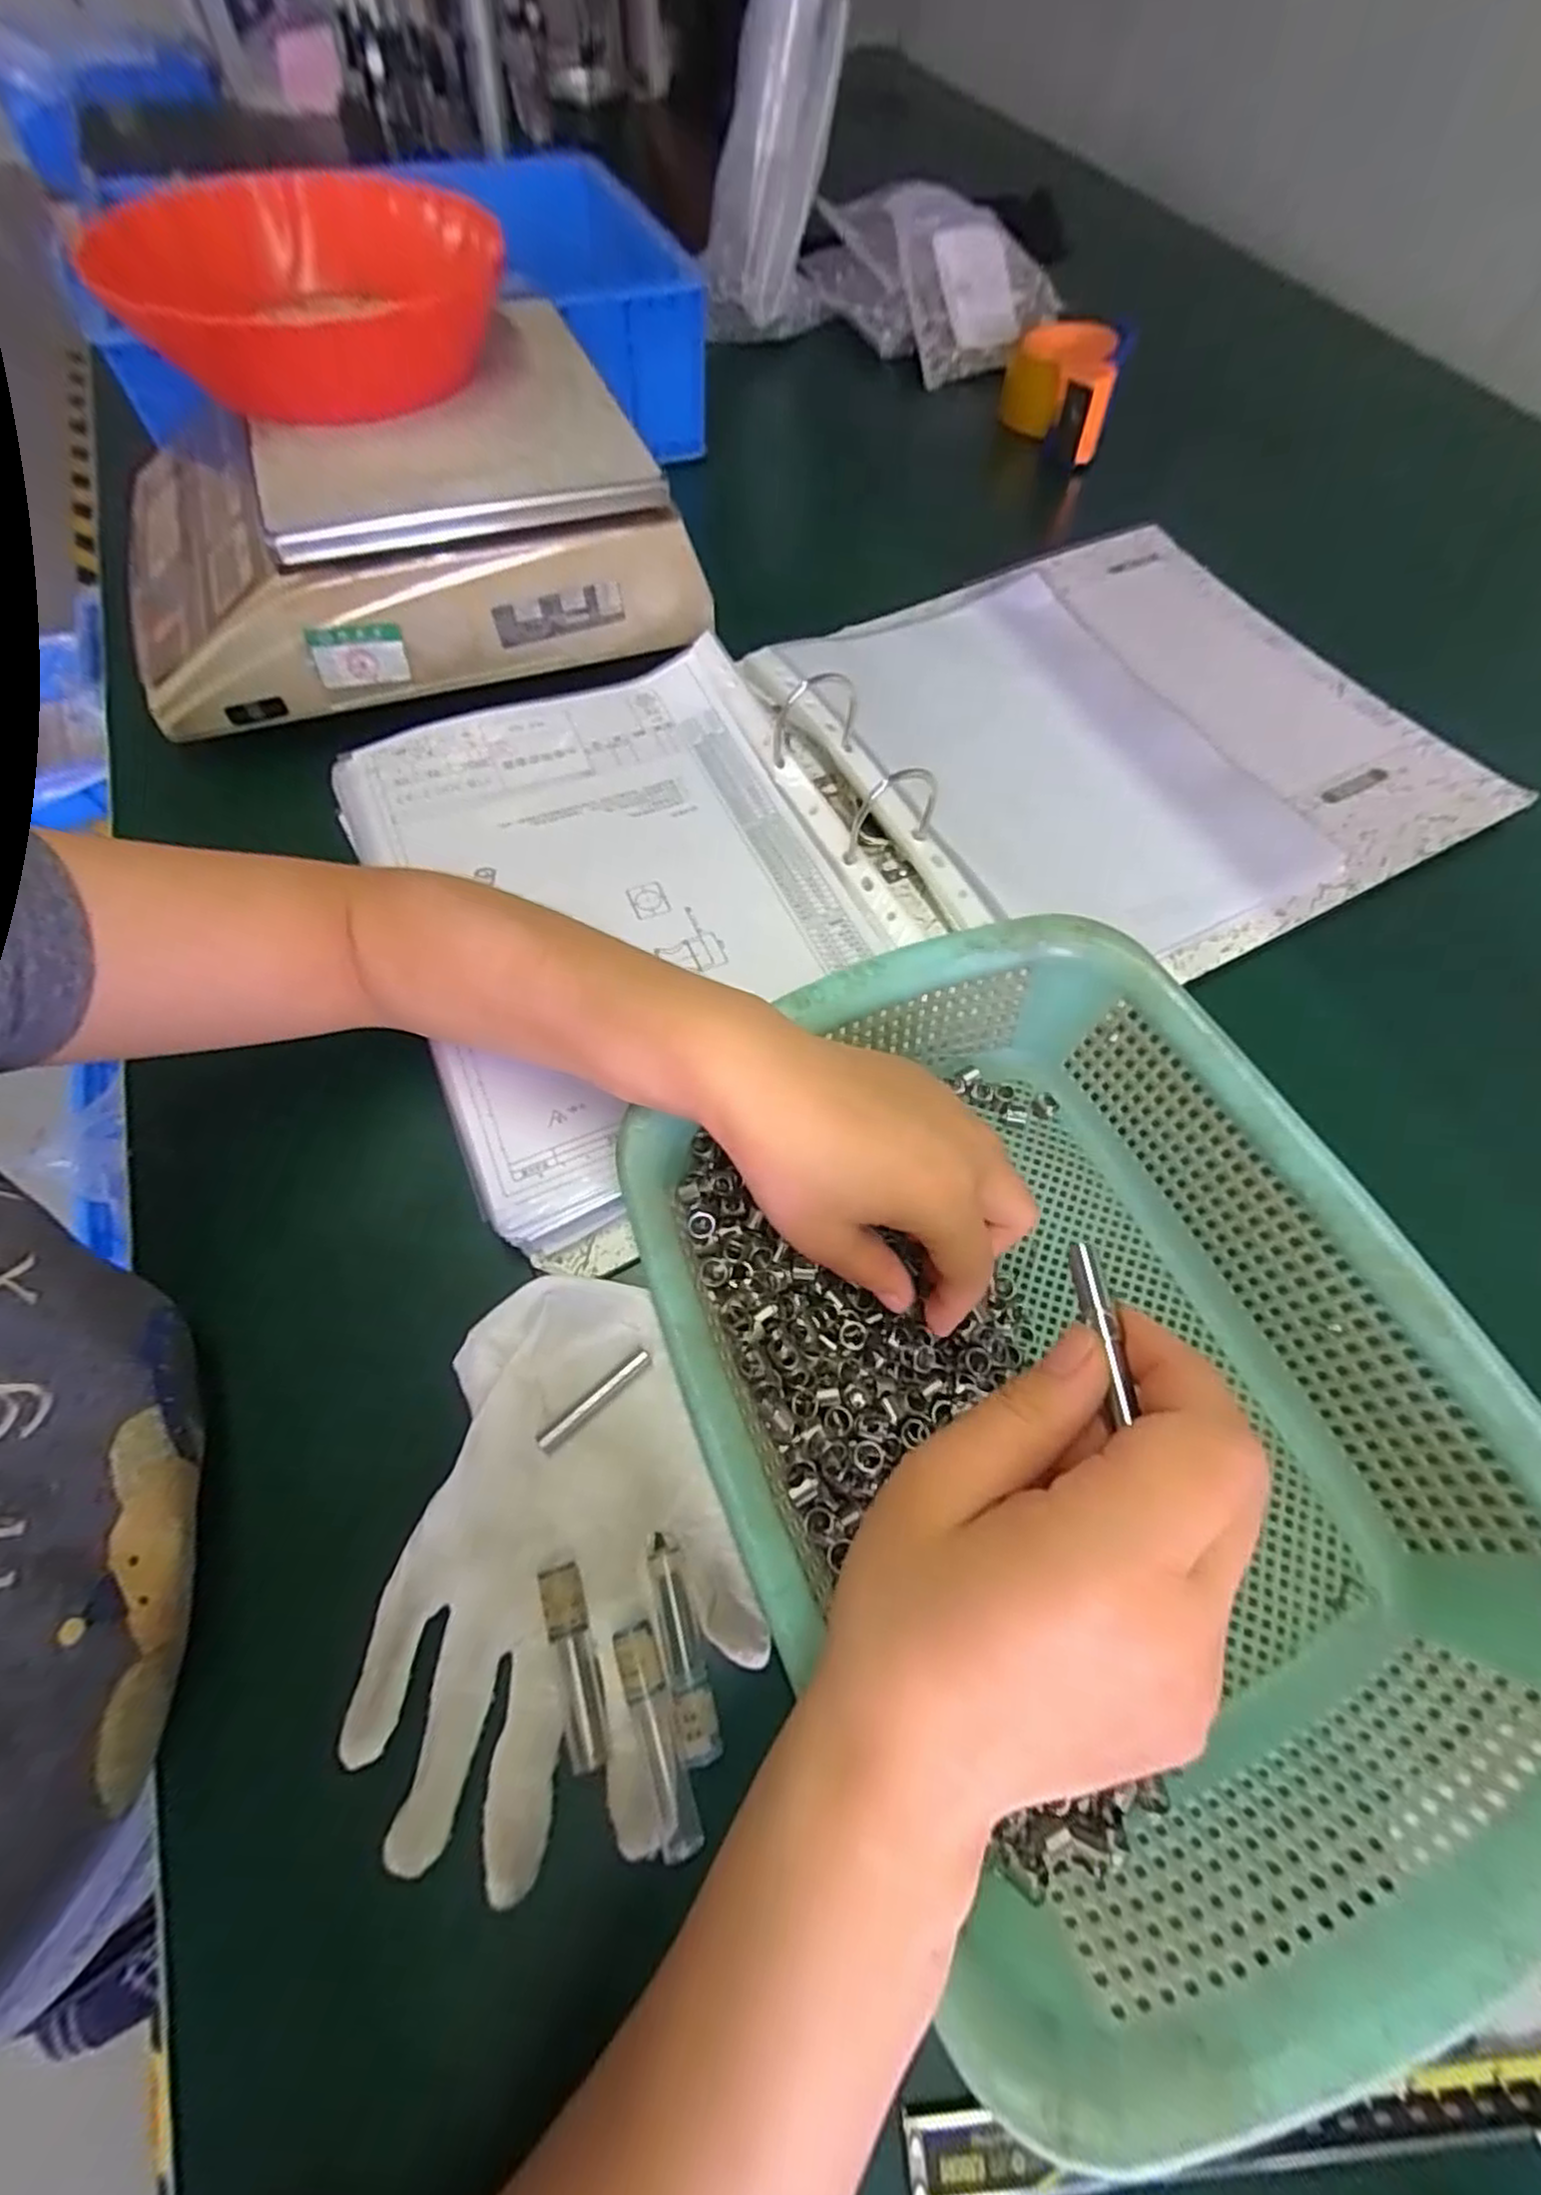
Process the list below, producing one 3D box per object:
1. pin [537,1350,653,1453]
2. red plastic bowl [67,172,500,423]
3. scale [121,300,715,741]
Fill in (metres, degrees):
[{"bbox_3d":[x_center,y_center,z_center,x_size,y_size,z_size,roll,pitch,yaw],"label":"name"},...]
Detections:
[{"bbox_3d":[-0.067,0.116,0.285,0.050,0.004,0.007,-37,70,-19],"label":"pin"},{"bbox_3d":[-0.241,-0.424,0.392,0.189,0.048,0.155,-6,63,-6],"label":"red plastic bowl"},{"bbox_3d":[-0.237,-0.375,0.478,0.331,0.106,0.257,-18,65,-12],"label":"scale"}]

